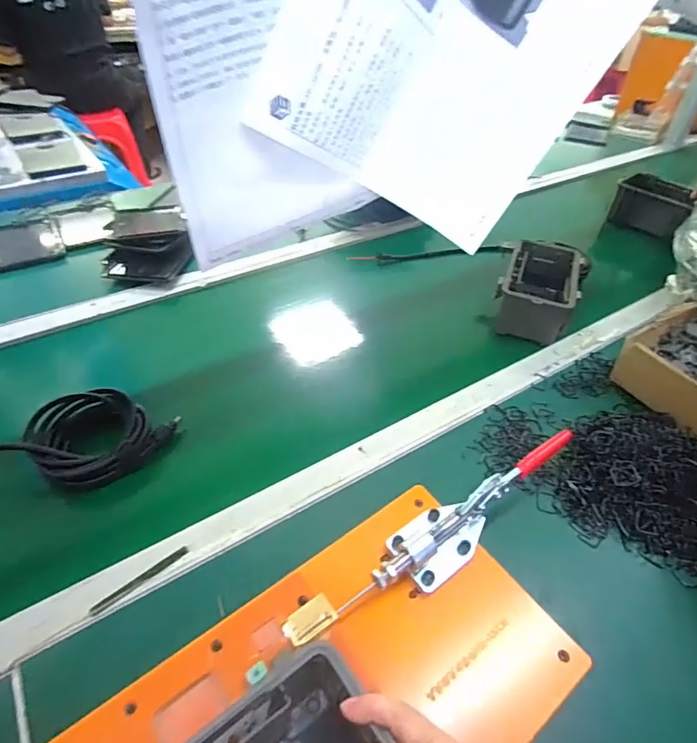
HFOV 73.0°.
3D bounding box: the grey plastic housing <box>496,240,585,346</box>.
[{"bbox_3d":[0.294,-0.131,0.738,0.103,0.077,0.182,17,46,13],"label":"grey plastic housing"}]

